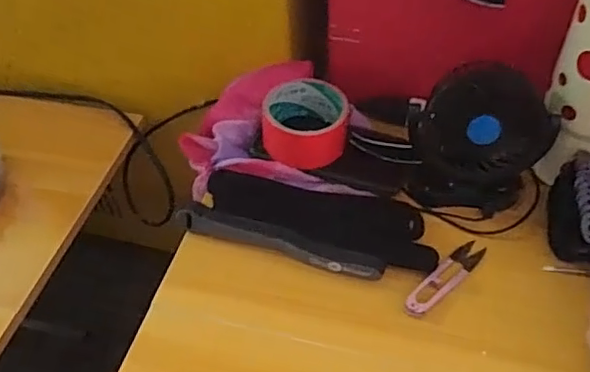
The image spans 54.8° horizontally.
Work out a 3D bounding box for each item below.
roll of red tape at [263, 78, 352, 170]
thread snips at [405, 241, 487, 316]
[{"bbox_3d":[0.012,-0.069,0.585,0.084,0.042,0.082,-2,48,2],"label":"roll of red tape"},{"bbox_3d":[0.135,0.080,0.503,0.022,0.011,0.100,35,59,30],"label":"thread snips"}]

